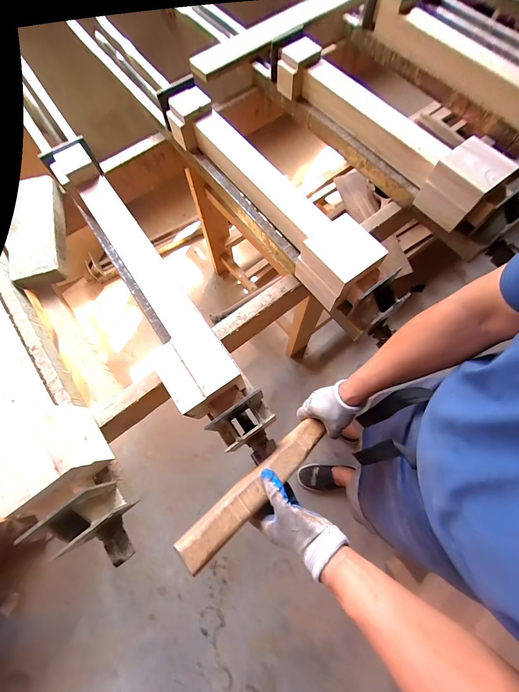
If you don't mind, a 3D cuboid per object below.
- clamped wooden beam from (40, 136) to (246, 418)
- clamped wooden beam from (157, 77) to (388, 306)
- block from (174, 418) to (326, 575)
[{"bbox_3d":[-0.254,-0.170,0.584,0.111,0.108,0.685,-32,72,-9],"label":"clamped wooden beam"},{"bbox_3d":[-0.004,-0.383,0.663,0.134,0.106,0.721,-36,73,-10],"label":"clamped wooden beam"},{"bbox_3d":[0.010,0.224,0.467,0.322,0.036,0.048,-31,71,-36],"label":"block"}]

